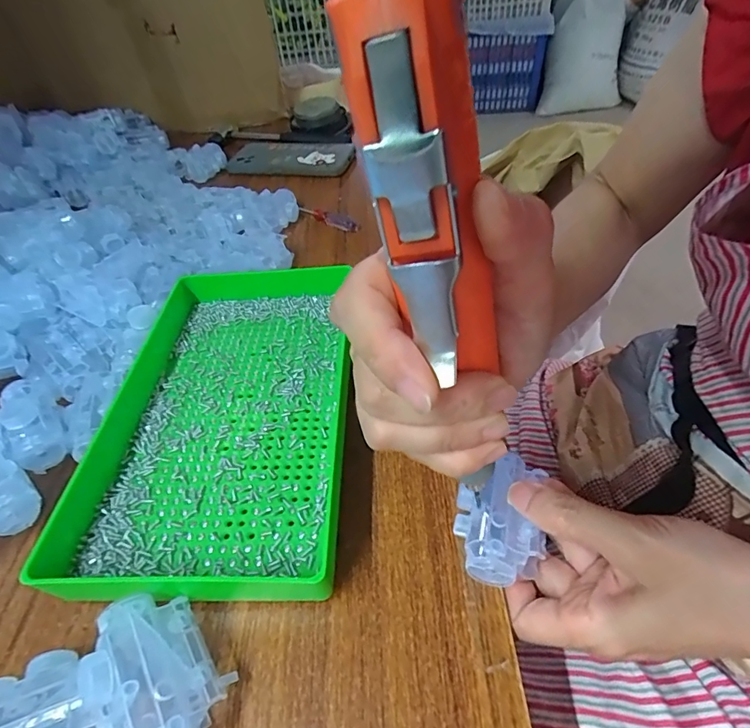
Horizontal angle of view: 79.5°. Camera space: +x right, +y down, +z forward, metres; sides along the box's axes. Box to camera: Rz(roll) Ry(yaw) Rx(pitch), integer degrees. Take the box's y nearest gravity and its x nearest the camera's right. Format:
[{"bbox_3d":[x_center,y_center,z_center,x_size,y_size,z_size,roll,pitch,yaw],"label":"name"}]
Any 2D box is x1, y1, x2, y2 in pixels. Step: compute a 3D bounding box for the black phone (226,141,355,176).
[{"bbox_3d":[-0.113,-0.280,0.607,0.168,0.009,0.079,8,55,15],"label":"black phone"}]

